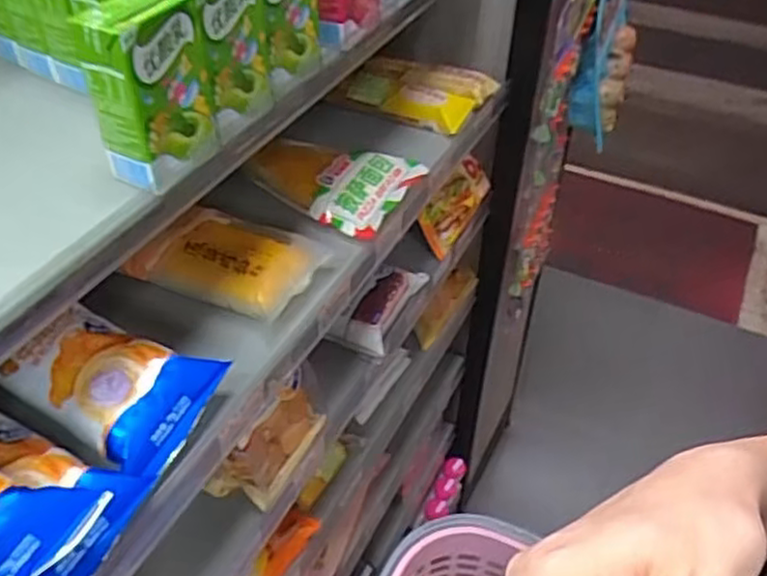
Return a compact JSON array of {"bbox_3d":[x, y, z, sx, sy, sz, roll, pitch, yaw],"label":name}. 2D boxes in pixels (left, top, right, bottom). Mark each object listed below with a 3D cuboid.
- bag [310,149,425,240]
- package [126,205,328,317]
[{"bbox_3d":[-0.020,-0.108,0.743,0.084,0.025,0.135,20,46,19],"label":"bag"},{"bbox_3d":[-0.139,-0.028,0.637,0.160,0.036,0.086,12,44,12],"label":"package"}]

